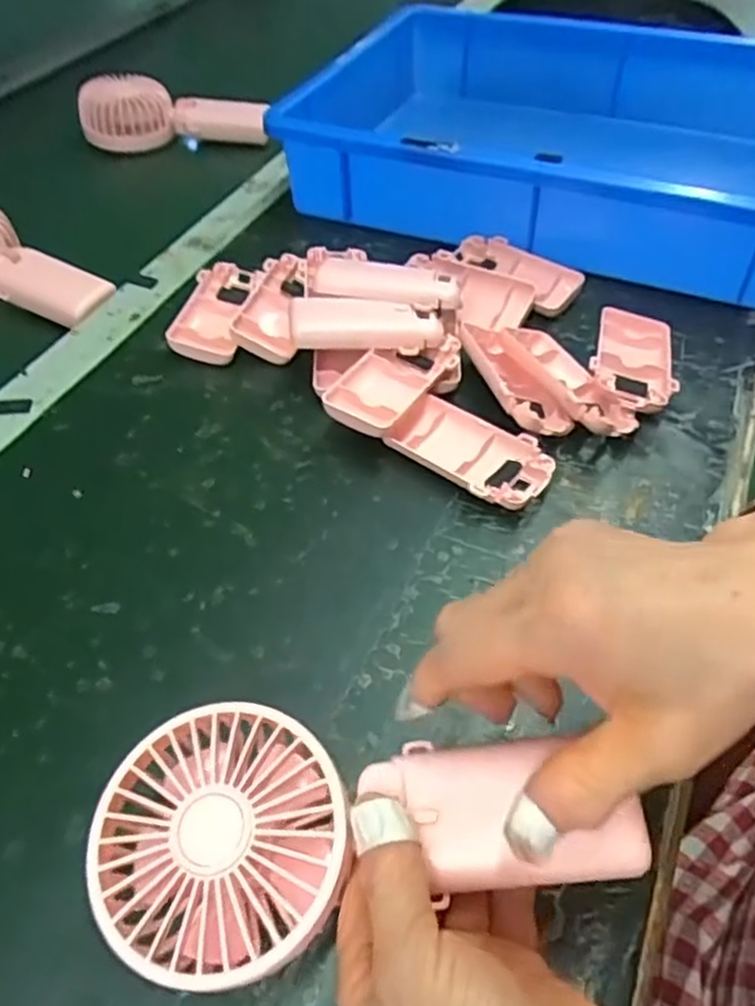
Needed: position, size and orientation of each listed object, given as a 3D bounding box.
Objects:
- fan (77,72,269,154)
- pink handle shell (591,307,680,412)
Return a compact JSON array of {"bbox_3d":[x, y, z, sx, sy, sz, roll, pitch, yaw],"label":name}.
[{"bbox_3d":[-0.199,-0.382,0.723,0.173,0.060,0.030,-4,50,-2],"label":"fan"},{"bbox_3d":[0.161,-0.091,0.464,0.049,0.022,0.097,10,51,10],"label":"pink handle shell"}]

